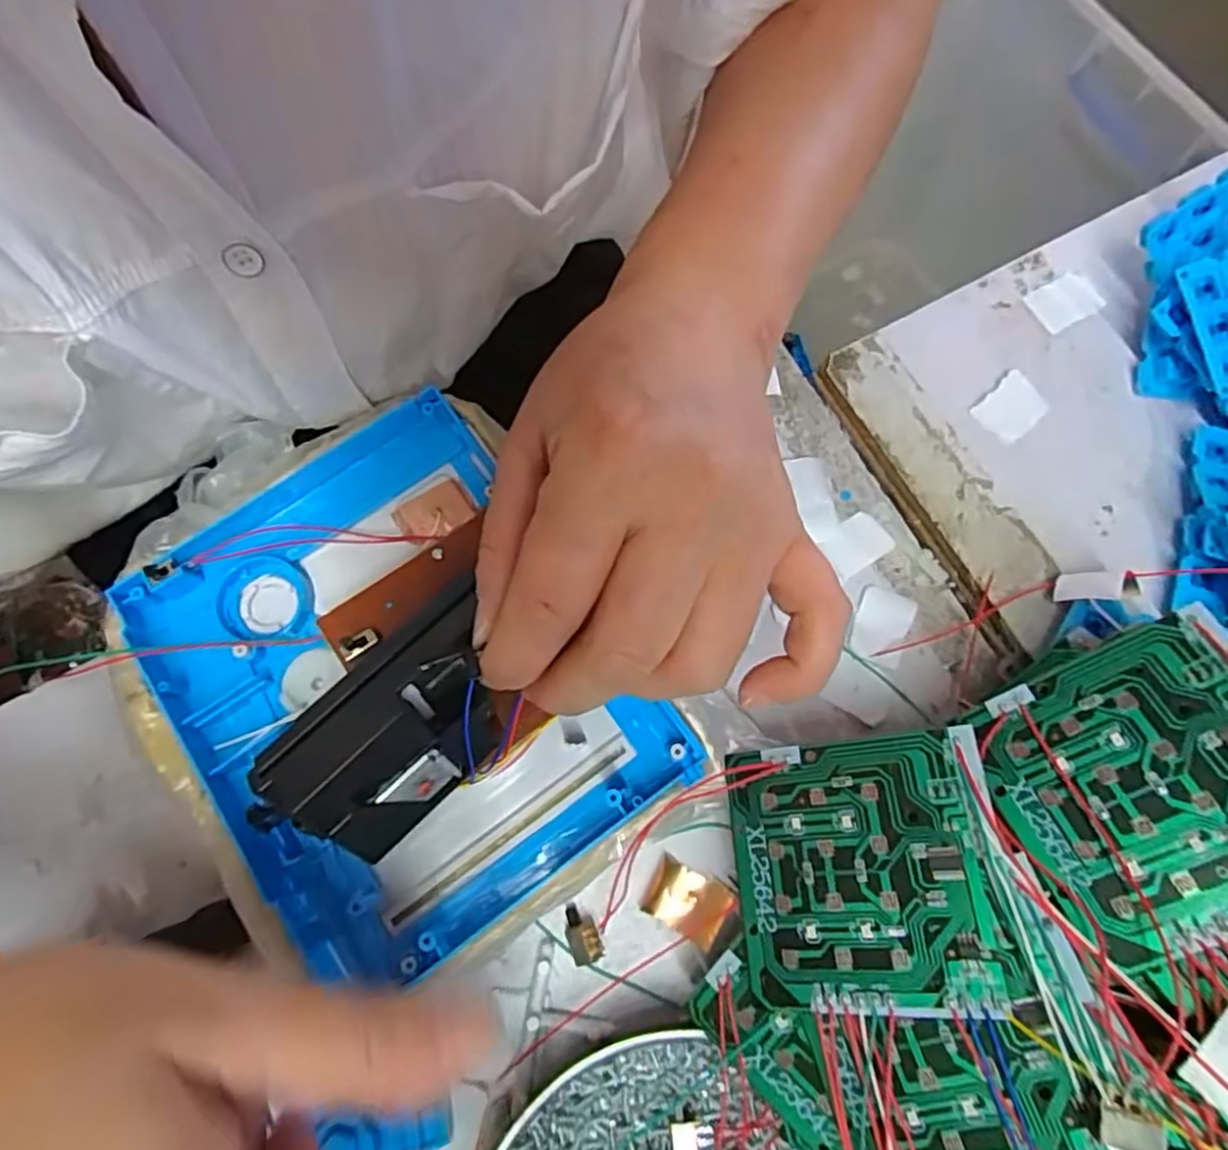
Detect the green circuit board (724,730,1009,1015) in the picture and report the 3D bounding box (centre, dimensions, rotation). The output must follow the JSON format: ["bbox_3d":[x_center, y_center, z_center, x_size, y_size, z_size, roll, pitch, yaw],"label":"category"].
[{"bbox_3d":[0.068,0.085,0.206,0.067,0.004,0.070,-14,67,26],"label":"green circuit board"}]

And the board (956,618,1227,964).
[{"bbox_3d":[0.137,0.055,0.187,0.068,0.011,0.070,-29,59,17],"label":"board"}]

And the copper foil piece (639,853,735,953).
[{"bbox_3d":[0.025,0.114,0.249,0.028,0.004,0.020,29,77,9],"label":"copper foil piece"}]

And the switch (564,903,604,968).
[{"bbox_3d":[-0.011,0.124,0.246,0.011,0.005,0.018,-21,75,-5],"label":"switch"}]

